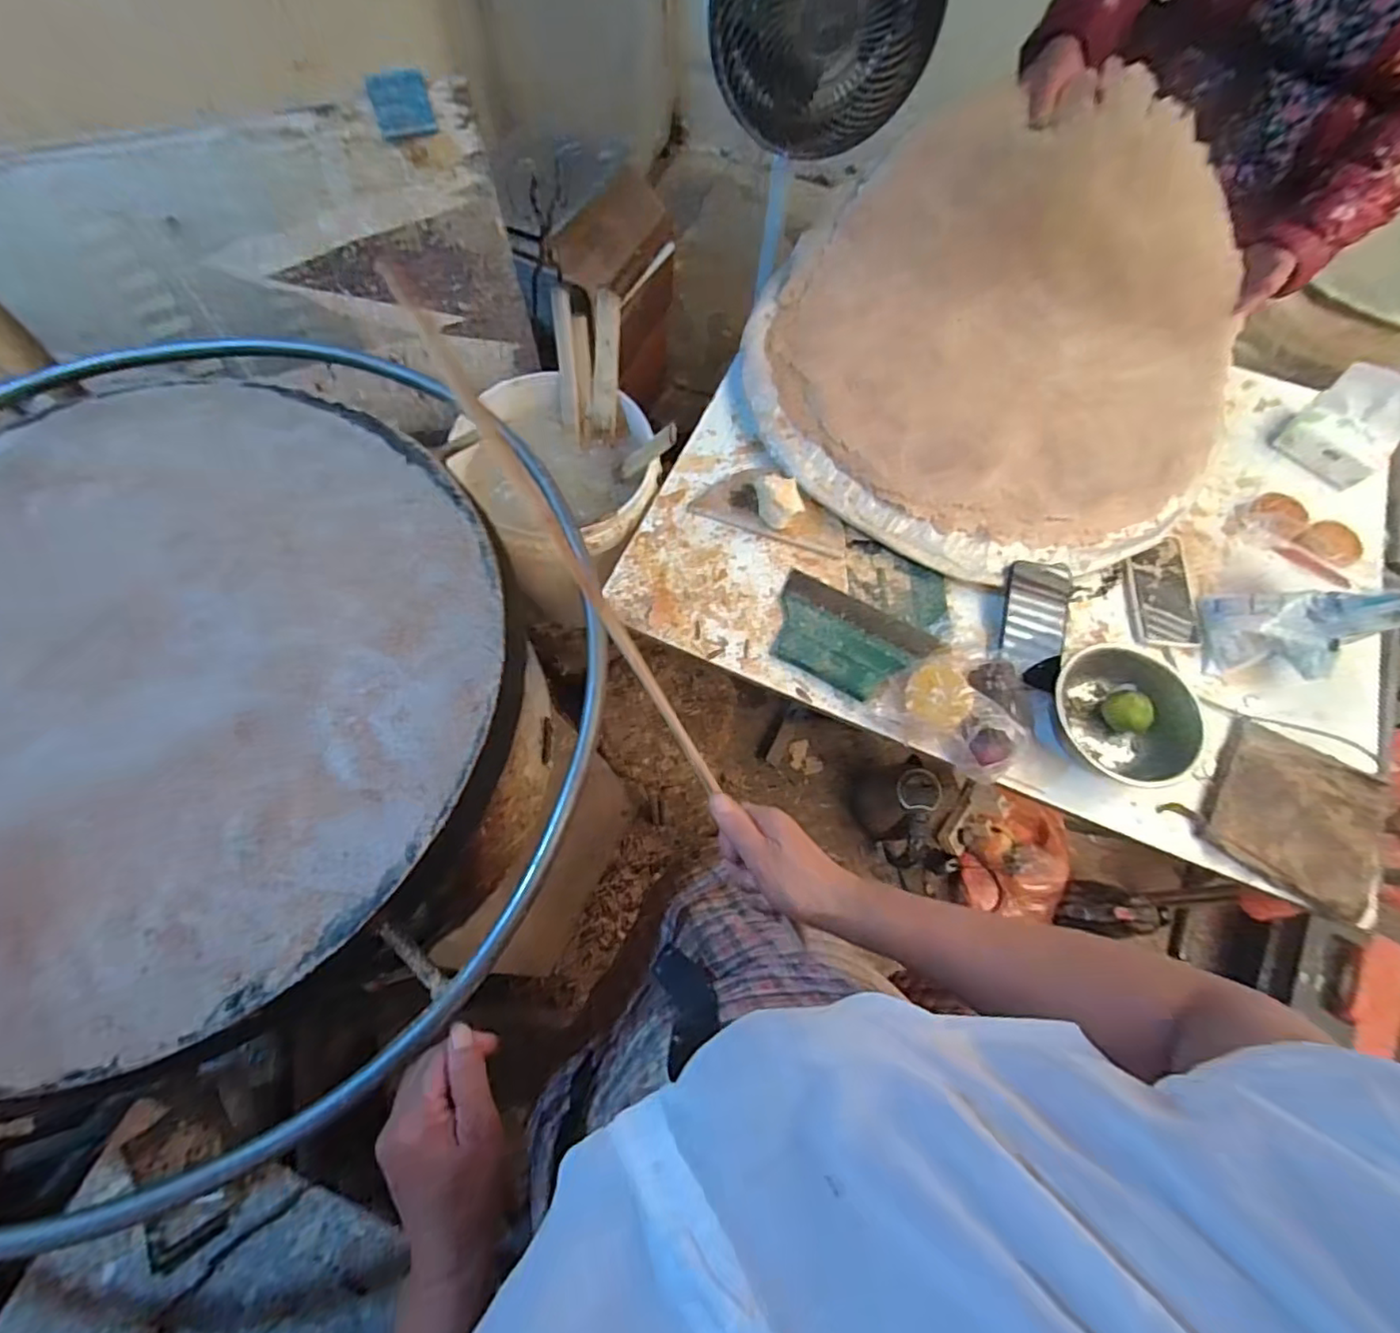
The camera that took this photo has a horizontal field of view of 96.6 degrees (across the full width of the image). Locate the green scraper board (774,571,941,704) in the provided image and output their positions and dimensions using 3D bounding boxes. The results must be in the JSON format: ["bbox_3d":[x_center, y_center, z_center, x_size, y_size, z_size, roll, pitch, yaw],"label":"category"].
[{"bbox_3d":[0.179,-0.036,0.773,0.192,0.034,0.128,31,72,9],"label":"green scraper board"}]

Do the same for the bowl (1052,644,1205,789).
[{"bbox_3d":[0.490,0.060,0.723,0.153,0.059,0.172,-27,73,-11],"label":"bowl"}]

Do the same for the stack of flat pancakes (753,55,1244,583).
[{"bbox_3d":[0.402,-0.439,0.816,0.574,0.241,0.604,-39,76,-15],"label":"stack of flat pancakes"}]

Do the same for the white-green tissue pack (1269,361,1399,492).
[{"bbox_3d":[0.901,-0.334,0.860,0.116,0.095,0.119,-42,76,-15],"label":"white-green tissue pack"}]

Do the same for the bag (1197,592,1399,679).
[{"bbox_3d":[0.725,-0.050,0.739,0.209,0.062,0.111,-8,68,23],"label":"bag"}]

